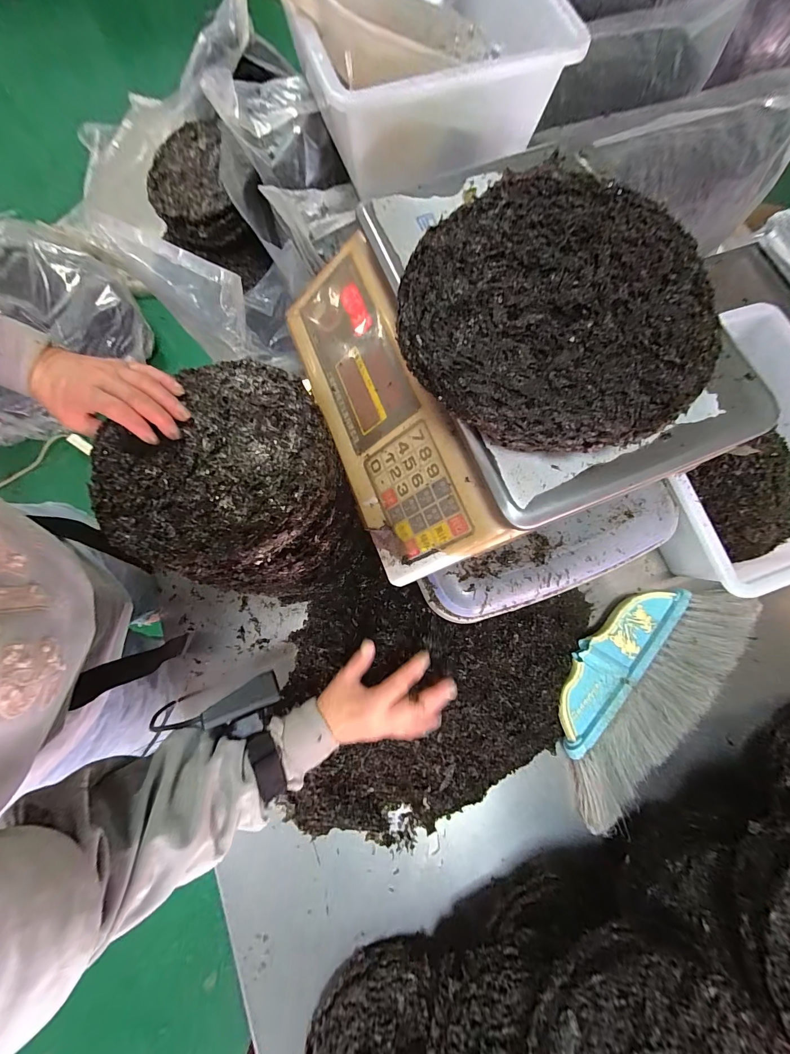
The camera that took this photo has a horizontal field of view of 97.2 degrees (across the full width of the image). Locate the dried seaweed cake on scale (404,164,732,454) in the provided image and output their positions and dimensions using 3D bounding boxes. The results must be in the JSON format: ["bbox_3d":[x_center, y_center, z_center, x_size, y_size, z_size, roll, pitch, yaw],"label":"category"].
[{"bbox_3d":[0.109,-0.151,0.249,0.215,0.037,0.202,25,78,5],"label":"dried seaweed cake on scale"}]

